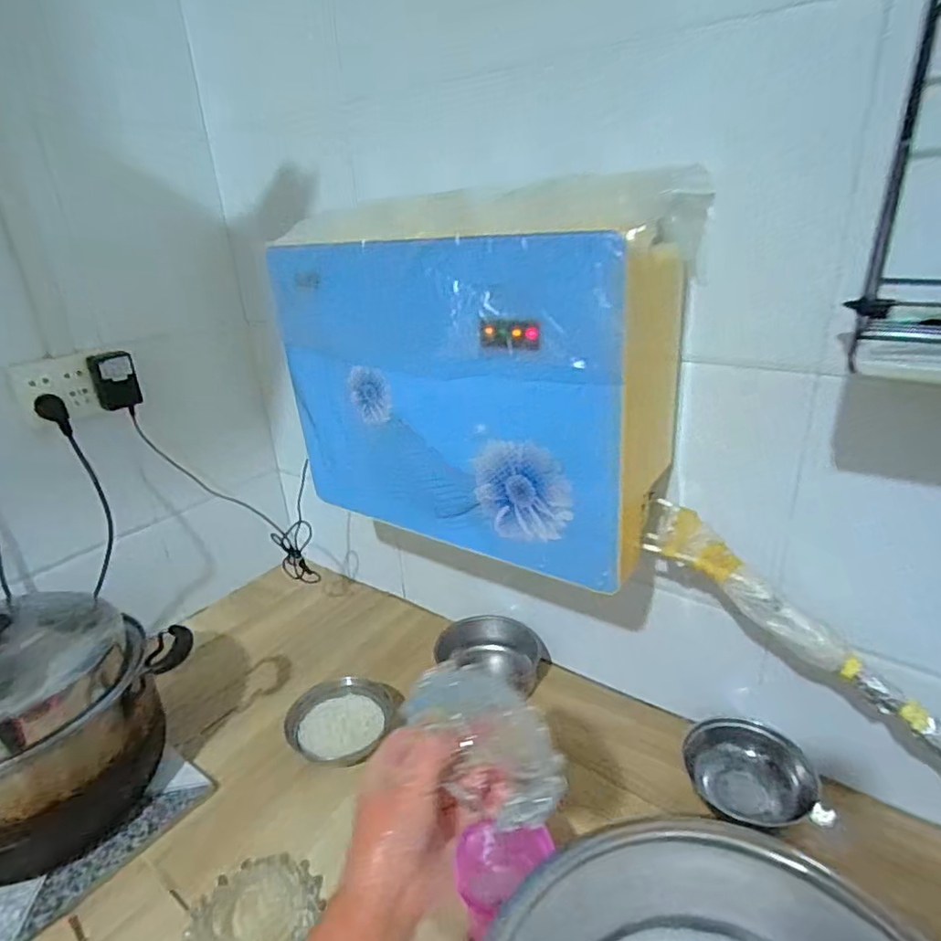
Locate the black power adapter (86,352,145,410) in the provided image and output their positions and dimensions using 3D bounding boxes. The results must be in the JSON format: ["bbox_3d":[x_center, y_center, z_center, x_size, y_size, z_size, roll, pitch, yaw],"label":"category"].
[{"bbox_3d":[-0.520,-0.131,0.860,0.031,0.084,0.049,14,30,35],"label":"black power adapter"}]

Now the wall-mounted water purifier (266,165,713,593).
[{"bbox_3d":[0.001,-0.107,0.692,0.445,0.353,0.193,15,30,36],"label":"wall-mounted water purifier"}]

